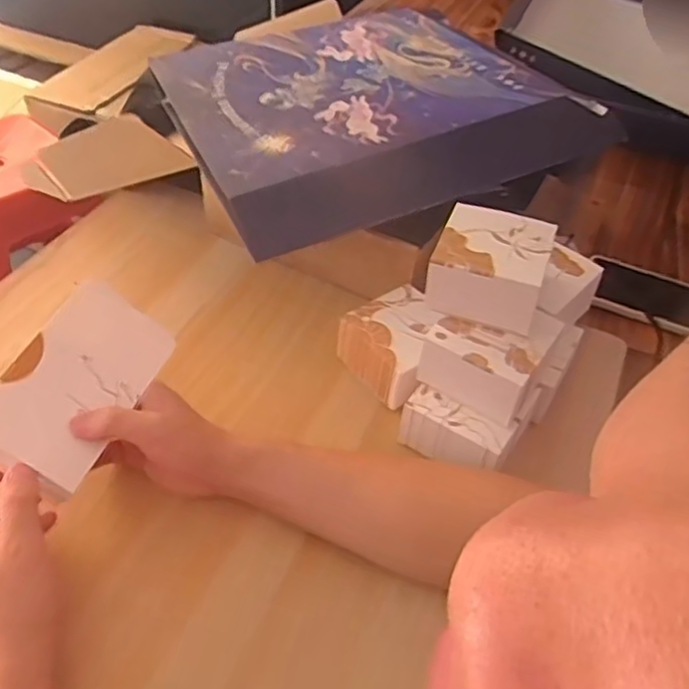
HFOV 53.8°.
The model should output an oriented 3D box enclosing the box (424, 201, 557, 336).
[{"bbox_3d":[0.117,-0.064,0.542,0.086,0.049,0.086,18,48,11],"label":"box"}]

